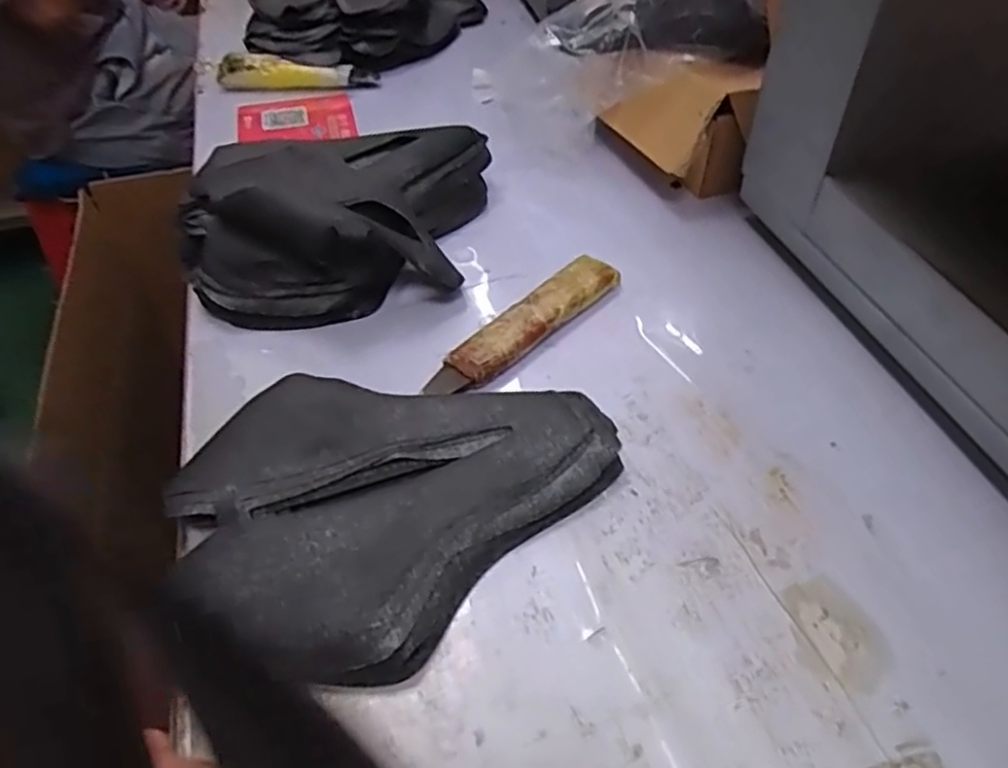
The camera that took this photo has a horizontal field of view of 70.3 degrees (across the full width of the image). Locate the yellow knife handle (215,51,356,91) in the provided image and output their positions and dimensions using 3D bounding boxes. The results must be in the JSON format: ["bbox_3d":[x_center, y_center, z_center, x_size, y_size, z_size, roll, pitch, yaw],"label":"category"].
[{"bbox_3d":[-0.245,-0.352,0.804,0.144,0.030,0.028,-4,47,-2],"label":"yellow knife handle"}]

